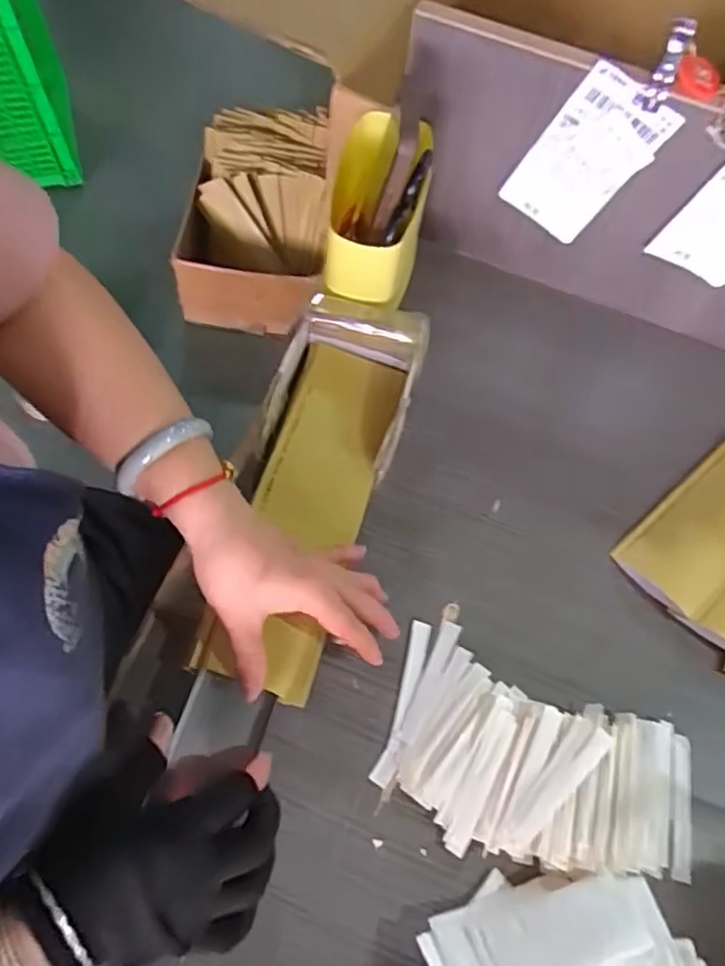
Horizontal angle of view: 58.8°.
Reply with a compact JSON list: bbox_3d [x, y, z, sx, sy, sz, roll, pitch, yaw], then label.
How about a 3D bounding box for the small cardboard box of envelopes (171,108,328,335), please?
[{"bbox_3d":[-0.215,-0.522,1.310,0.288,0.220,0.415,4,65,-2],"label":"small cardboard box of envelopes"}]

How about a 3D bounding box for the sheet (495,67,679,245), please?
[{"bbox_3d":[0.173,-0.253,0.508,0.078,0.129,0.005,29,61,-11],"label":"sheet"}]

